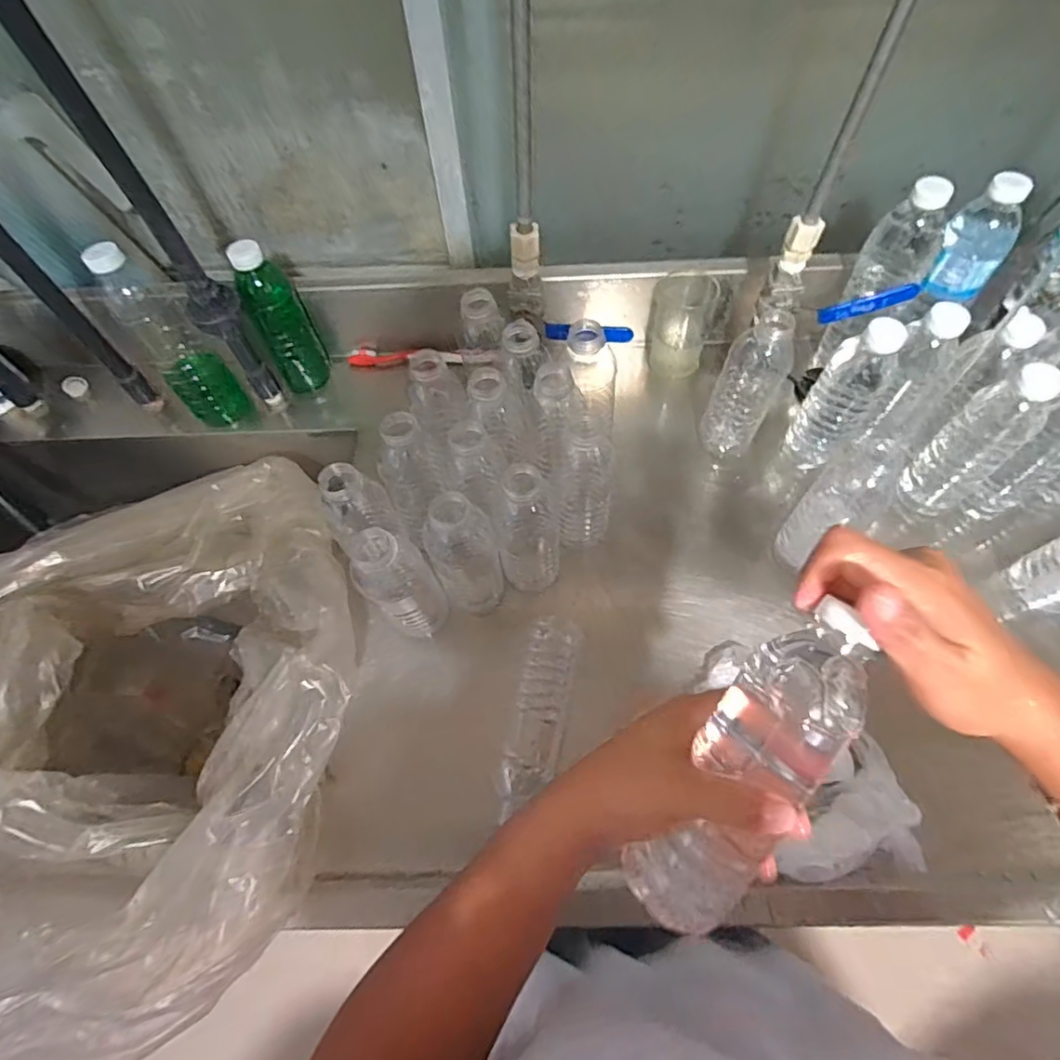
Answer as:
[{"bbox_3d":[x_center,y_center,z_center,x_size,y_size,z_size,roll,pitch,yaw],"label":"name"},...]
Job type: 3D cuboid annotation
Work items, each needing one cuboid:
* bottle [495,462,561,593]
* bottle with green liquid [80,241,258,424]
[{"bbox_3d":[-0.001,0.006,0.522,0.055,0.168,0.050,-2,62,1],"label":"bottle"},{"bbox_3d":[-0.384,-0.203,0.632,0.066,0.214,0.060,-38,67,-17],"label":"bottle with green liquid"}]

